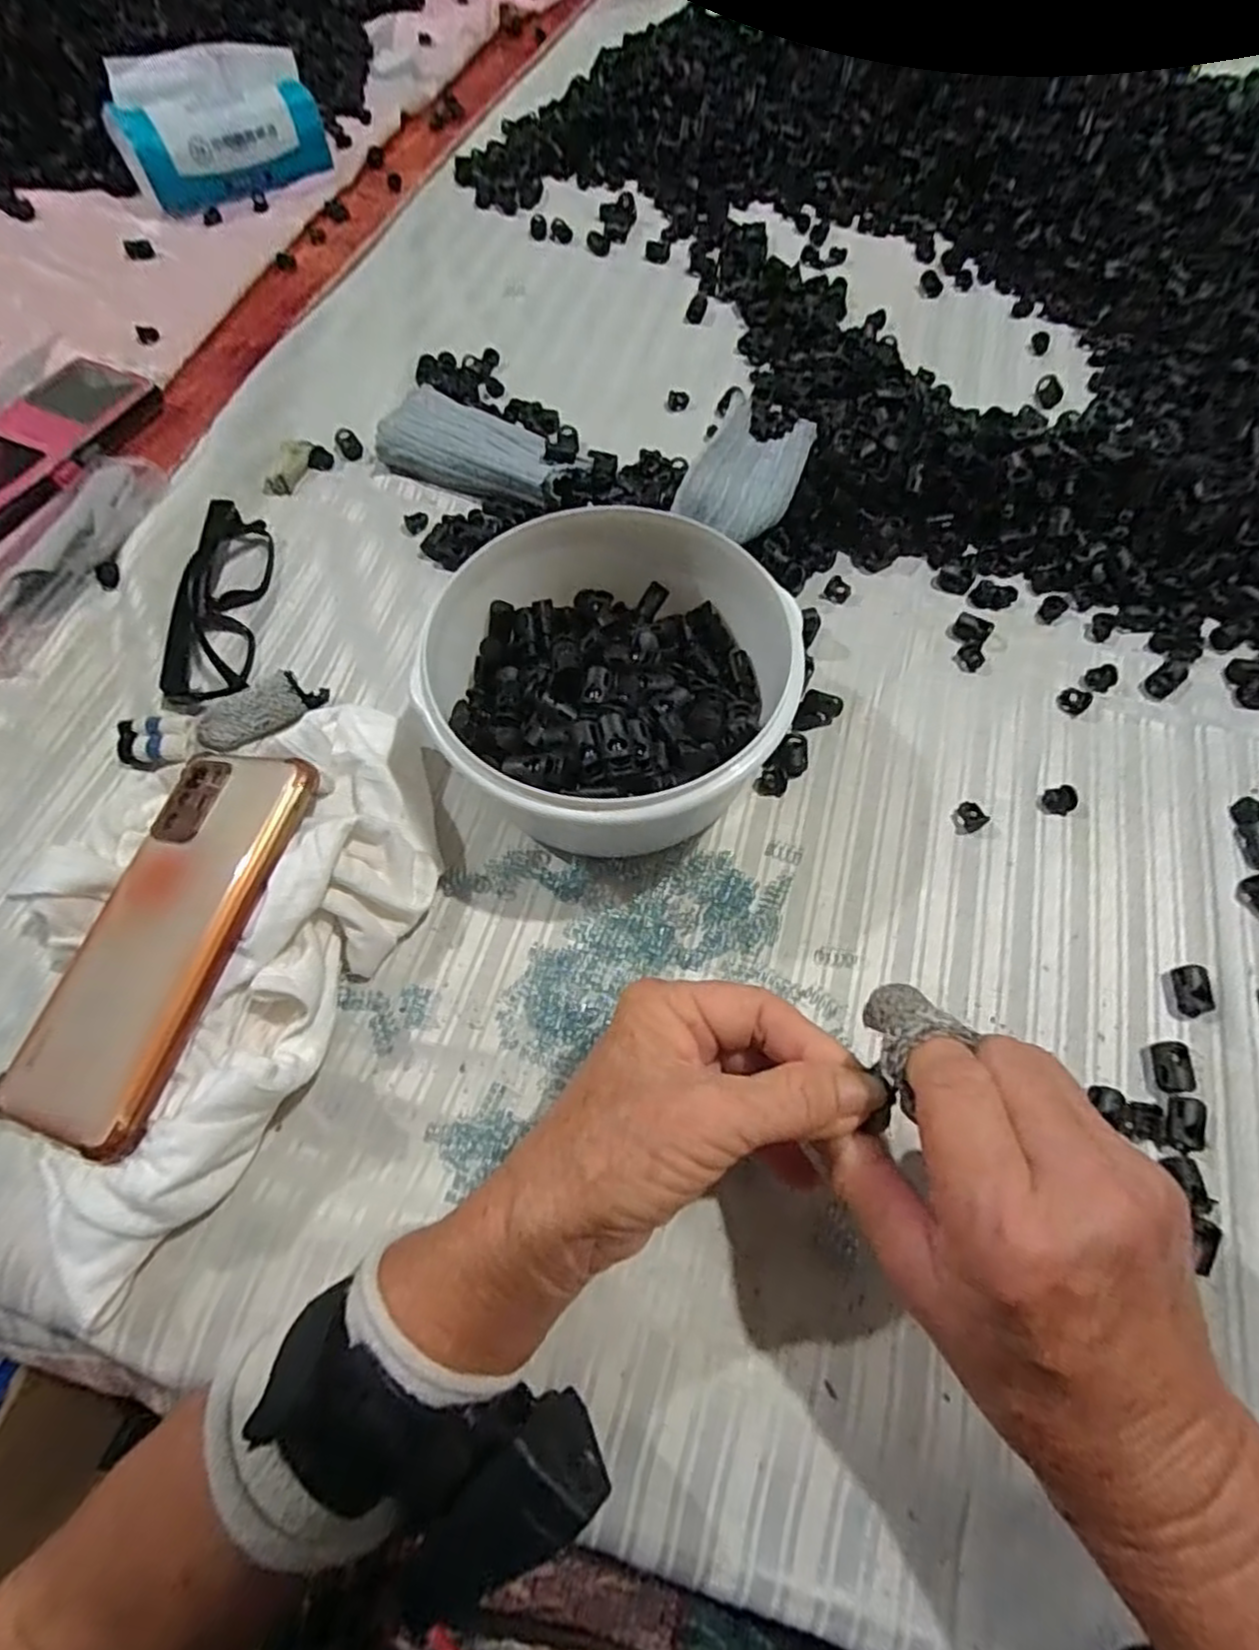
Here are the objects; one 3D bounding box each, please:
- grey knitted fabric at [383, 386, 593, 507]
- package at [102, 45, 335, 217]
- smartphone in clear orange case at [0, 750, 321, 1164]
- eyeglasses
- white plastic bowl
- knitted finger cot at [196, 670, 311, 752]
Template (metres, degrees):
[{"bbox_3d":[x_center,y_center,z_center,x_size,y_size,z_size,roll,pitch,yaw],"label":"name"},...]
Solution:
[{"bbox_3d":[-0.094,-0.236,0.438,0.128,0.030,0.057,22,67,11],"label":"grey knitted fabric"},{"bbox_3d":[-0.358,-0.608,0.605,0.169,0.098,0.059,-27,35,-14],"label":"package"},{"bbox_3d":[-0.192,0.042,0.283,0.076,0.011,0.162,7,65,22],"label":"smartphone in clear orange case"},{"bbox_3d":[-0.228,-0.131,0.385,0.033,0.026,0.135,-4,64,-1],"label":"eyeglasses"},{"bbox_3d":[-0.010,-0.058,0.323,0.146,0.080,0.150,0,64,1],"label":"white plastic bowl"},{"bbox_3d":[-0.197,-0.058,0.359,0.053,0.006,0.029,-27,83,-2],"label":"knitted finger cot"}]

